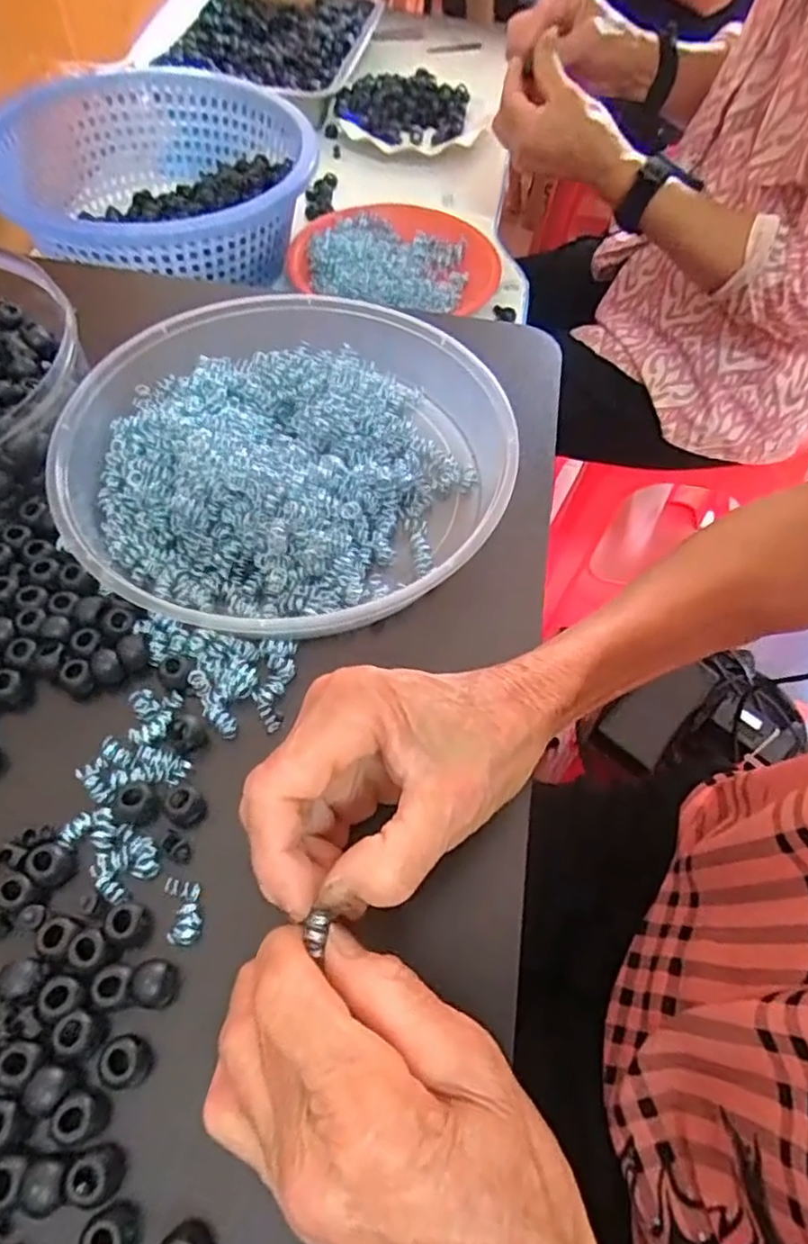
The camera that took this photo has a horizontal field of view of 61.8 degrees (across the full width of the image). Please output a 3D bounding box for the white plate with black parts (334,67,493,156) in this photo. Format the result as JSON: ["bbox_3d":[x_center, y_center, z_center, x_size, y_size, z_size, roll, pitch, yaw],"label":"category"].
[{"bbox_3d":[0.010,-0.619,0.815,0.178,0.035,0.162,2,58,-2],"label":"white plate with black parts"}]

